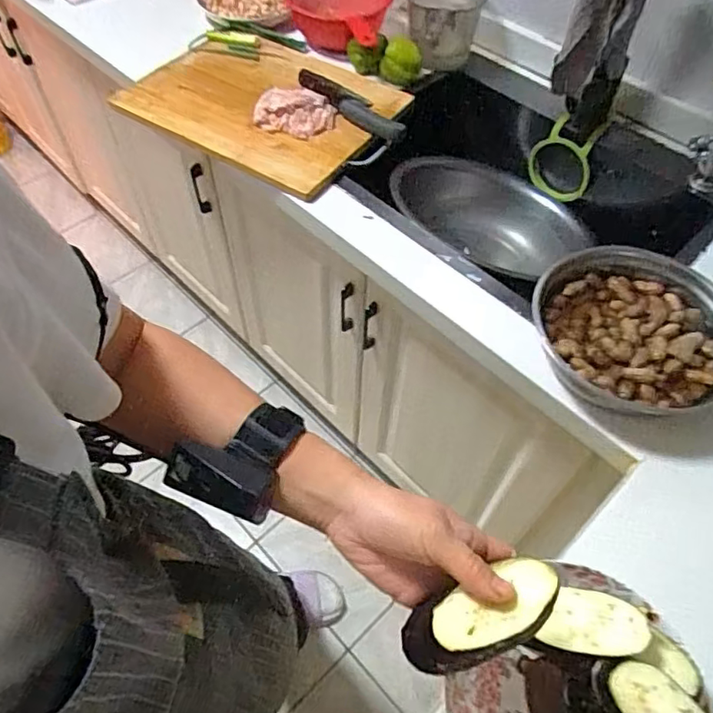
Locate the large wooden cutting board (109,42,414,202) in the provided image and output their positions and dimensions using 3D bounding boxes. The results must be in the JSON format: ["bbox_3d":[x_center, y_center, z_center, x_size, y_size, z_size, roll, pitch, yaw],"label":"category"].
[{"bbox_3d":[-0.146,-0.414,0.920,0.384,0.030,0.296,27,59,17],"label":"large wooden cutting board"}]

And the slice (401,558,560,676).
[{"bbox_3d":[0.075,0.162,0.351,0.105,0.018,0.040,-32,57,12],"label":"slice"}]

